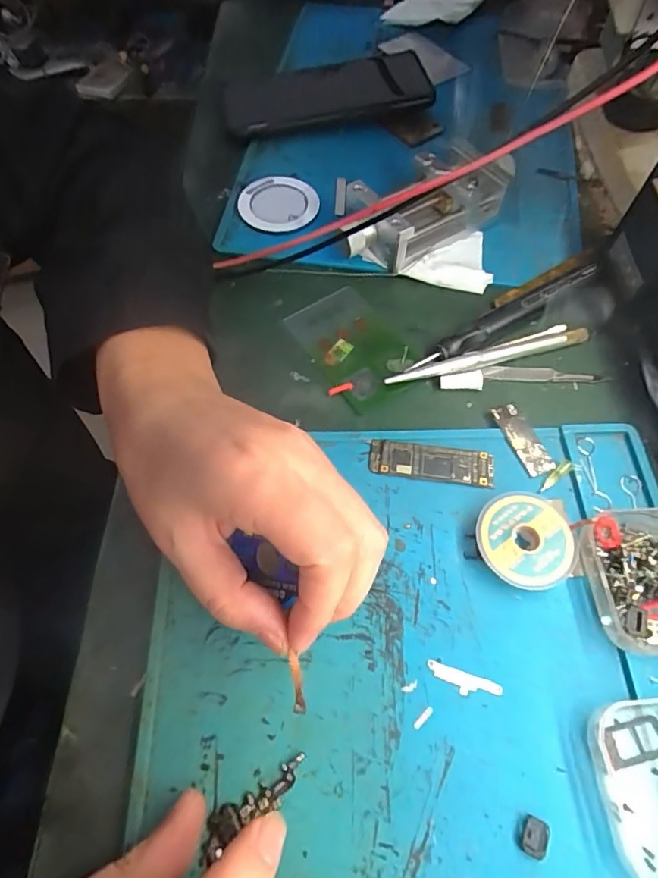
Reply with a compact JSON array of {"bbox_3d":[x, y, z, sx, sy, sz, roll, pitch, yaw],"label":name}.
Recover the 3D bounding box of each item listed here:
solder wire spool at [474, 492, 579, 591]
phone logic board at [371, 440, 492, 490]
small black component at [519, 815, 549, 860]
[{"bbox_3d":[0.094,0.049,0.234,0.045,0.013,0.044,0,62,1],"label":"solder wire spool"},{"bbox_3d":[0.054,0.013,0.258,0.065,0.004,0.020,7,62,5],"label":"phone logic board"},{"bbox_3d":[0.078,0.151,0.185,0.009,0.004,0.012,23,64,13],"label":"small black component"}]

